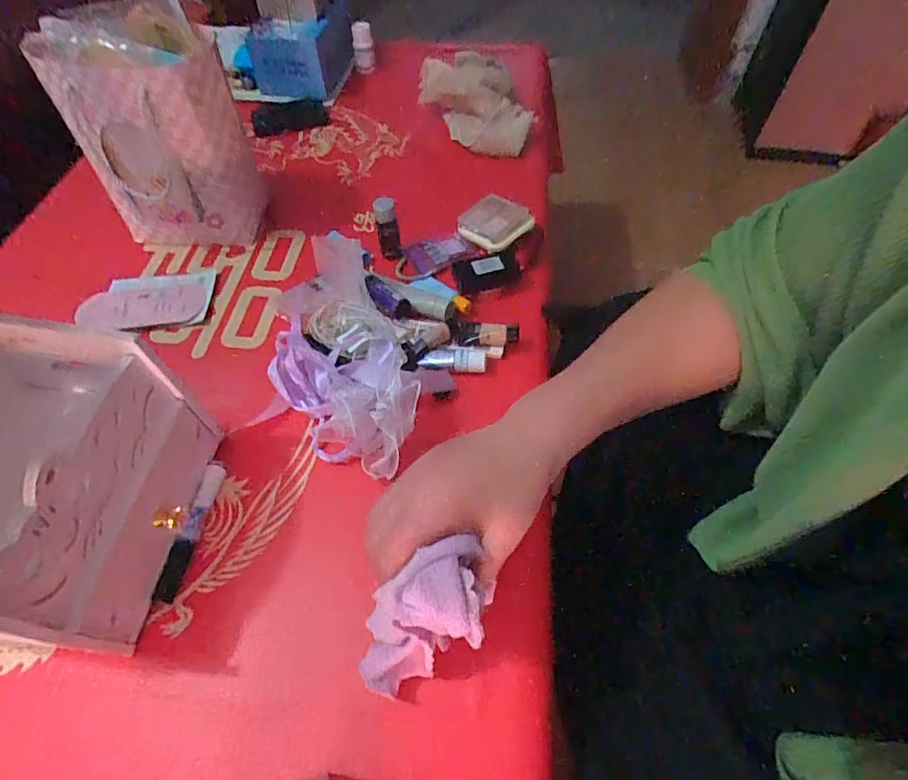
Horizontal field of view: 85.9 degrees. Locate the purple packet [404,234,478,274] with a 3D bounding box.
[{"bbox_3d":[-0.015,-0.158,0.567,0.075,0.013,0.047,-24,59,-14],"label":"purple packet"}]

